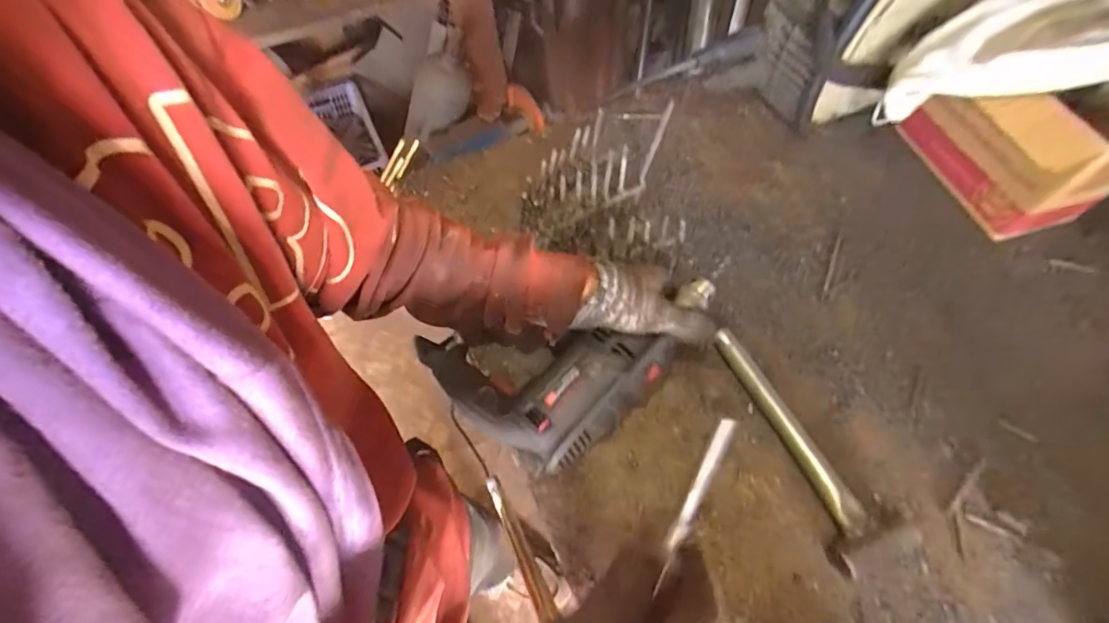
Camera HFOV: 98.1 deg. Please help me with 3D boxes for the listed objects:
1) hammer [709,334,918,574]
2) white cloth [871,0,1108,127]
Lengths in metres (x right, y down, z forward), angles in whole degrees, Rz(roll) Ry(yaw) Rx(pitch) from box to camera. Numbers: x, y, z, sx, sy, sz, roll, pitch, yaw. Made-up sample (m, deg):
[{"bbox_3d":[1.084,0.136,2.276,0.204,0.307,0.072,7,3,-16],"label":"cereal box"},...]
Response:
[{"bbox_3d":[0.237,0.123,0.469,0.072,0.028,0.237,-23,62,-9],"label":"hammer"},{"bbox_3d":[0.520,-0.267,0.521,0.252,0.128,0.140,24,65,16],"label":"white cloth"}]

